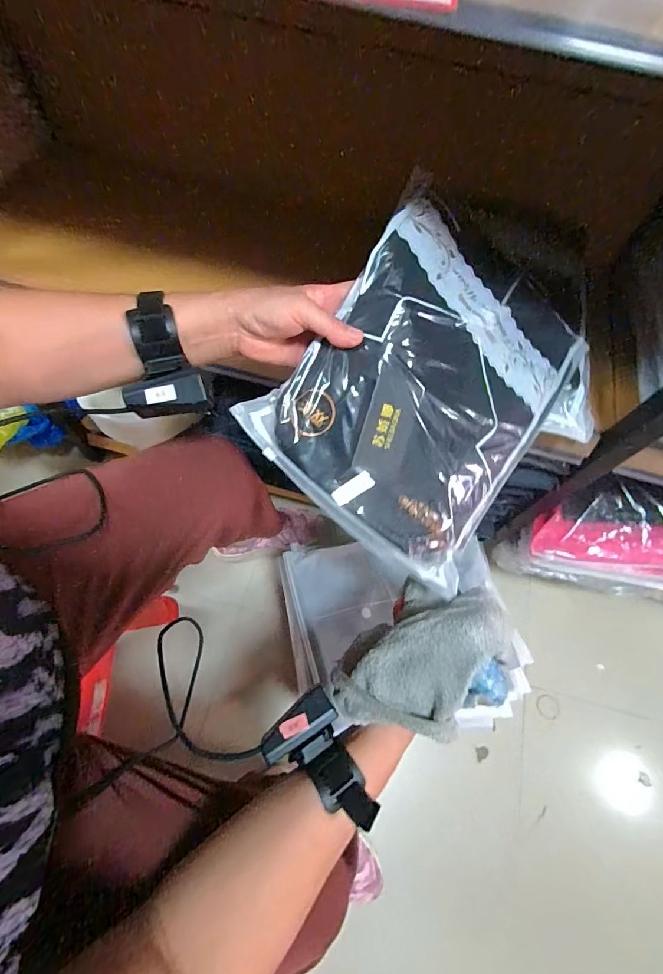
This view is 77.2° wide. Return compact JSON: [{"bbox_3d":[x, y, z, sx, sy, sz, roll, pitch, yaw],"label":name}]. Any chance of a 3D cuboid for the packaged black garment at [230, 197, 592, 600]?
[{"bbox_3d":[0.101,-0.102,0.408,0.257,0.070,0.328,42,77,-21],"label":"packaged black garment"}]

